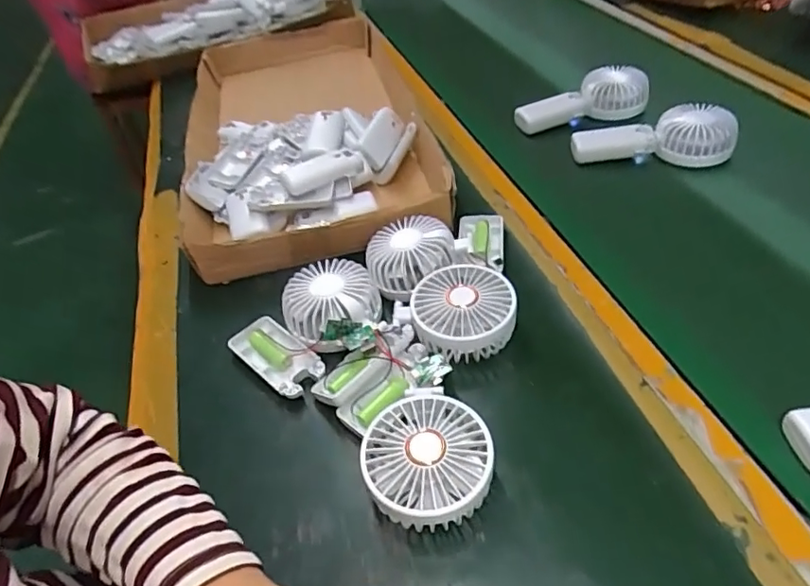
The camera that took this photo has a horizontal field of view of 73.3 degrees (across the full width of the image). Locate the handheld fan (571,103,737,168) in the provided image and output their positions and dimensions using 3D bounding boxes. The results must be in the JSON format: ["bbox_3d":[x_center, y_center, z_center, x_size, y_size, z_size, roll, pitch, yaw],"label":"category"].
[{"bbox_3d":[0.289,-0.185,0.641,0.182,0.045,0.065,-4,44,3],"label":"handheld fan"}]

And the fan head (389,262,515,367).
[{"bbox_3d":[0.047,0.020,0.461,0.085,0.043,0.081,-3,44,3],"label":"fan head"}]

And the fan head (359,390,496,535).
[{"bbox_3d":[0.016,0.116,0.375,0.083,0.046,0.092,0,44,7],"label":"fan head"}]

